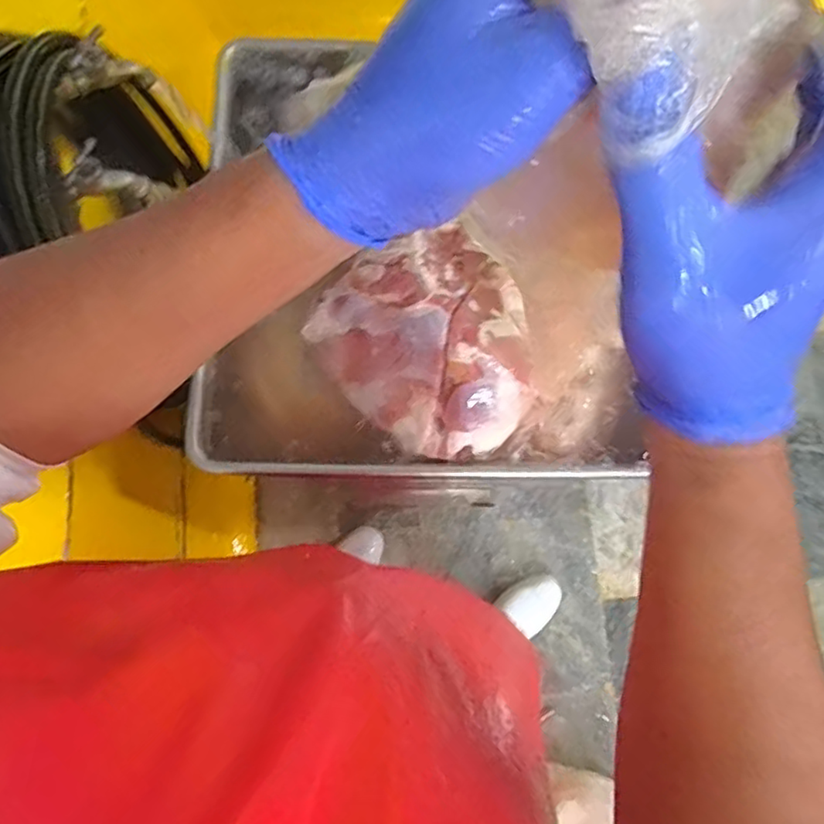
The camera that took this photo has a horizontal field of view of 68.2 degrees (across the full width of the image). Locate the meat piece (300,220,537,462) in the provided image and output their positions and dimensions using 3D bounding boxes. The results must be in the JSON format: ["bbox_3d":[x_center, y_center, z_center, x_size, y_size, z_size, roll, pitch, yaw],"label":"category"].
[{"bbox_3d":[0.019,-0.078,0.802,0.266,0.090,0.277,-19,80,-4],"label":"meat piece"}]

